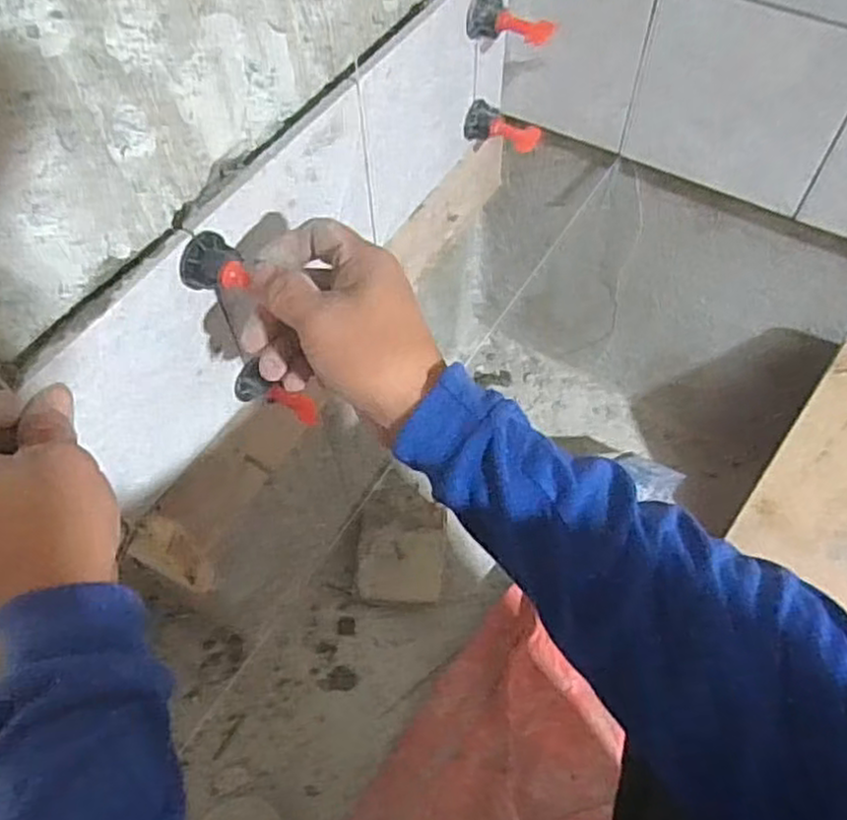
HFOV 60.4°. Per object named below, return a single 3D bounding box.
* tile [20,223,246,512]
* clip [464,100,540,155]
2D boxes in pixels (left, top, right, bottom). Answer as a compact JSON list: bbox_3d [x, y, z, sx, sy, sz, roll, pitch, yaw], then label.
[{"bbox_3d":[-0.152,-0.015,0.415,0.011,0.140,0.109,28,63,17],"label":"tile"},{"bbox_3d":[0.067,-0.235,0.601,0.061,0.027,0.027,13,60,10],"label":"clip"}]

